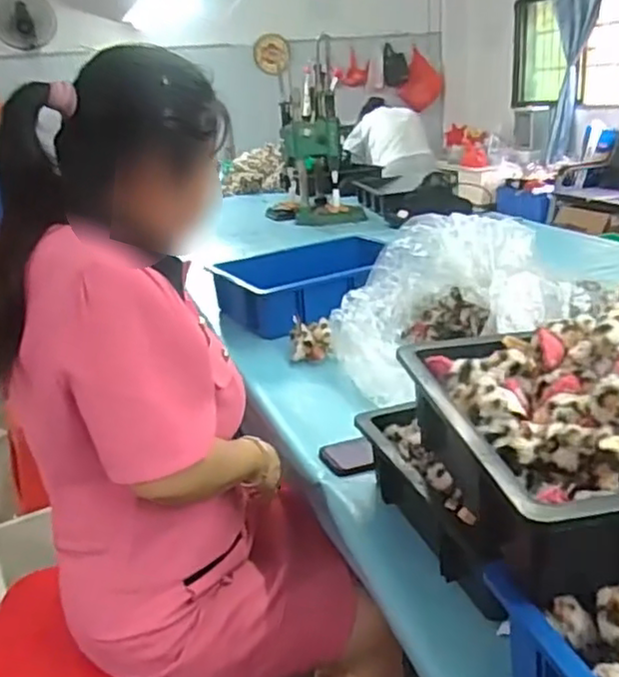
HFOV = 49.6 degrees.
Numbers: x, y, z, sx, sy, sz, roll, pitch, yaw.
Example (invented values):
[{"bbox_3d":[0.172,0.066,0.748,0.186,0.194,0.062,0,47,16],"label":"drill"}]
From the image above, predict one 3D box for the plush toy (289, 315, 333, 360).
[{"bbox_3d":[0.004,0.005,1.283,0.082,0.060,0.092,-5,21,0],"label":"plush toy"}]

